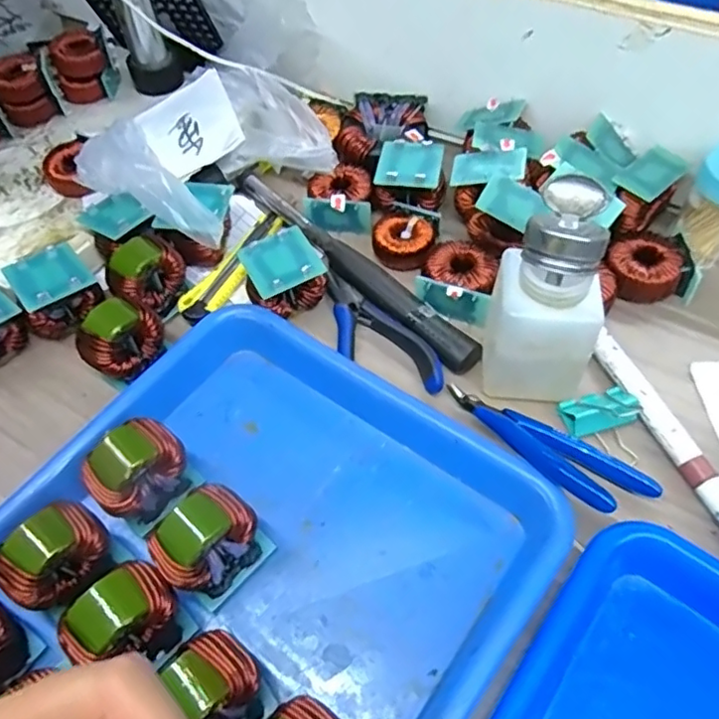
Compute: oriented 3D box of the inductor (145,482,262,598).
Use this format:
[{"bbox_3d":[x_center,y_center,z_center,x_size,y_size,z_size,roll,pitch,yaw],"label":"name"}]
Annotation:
[{"bbox_3d":[-0.075,0.093,0.303,0.049,0.049,0.033,-37,62,-20],"label":"inductor"}]

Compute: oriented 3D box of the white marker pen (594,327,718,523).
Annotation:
[{"bbox_3d":[0.174,0.039,0.350,0.013,0.017,0.128,-19,57,-10],"label":"white marker pen"}]

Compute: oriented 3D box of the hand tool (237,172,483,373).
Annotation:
[{"bbox_3d":[-0.009,-0.067,0.427,0.020,0.019,0.233,-38,62,-21],"label":"hand tool"}]

